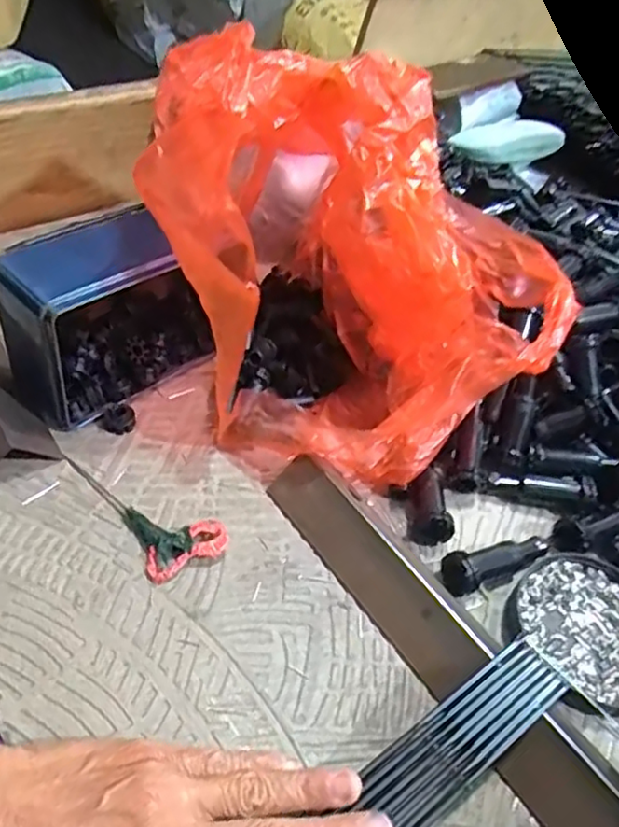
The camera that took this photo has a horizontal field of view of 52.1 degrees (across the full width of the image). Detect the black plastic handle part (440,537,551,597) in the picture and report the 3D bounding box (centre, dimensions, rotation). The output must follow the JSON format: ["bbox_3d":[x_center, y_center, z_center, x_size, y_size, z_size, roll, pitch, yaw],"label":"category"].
[{"bbox_3d":[0.109,0.085,0.364,0.070,0.024,0.020,-13,50,-21],"label":"black plastic handle part"}]

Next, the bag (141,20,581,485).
[{"bbox_3d":[0.023,-0.094,0.388,0.221,0.171,0.214,-9,49,-18],"label":"bag"}]

